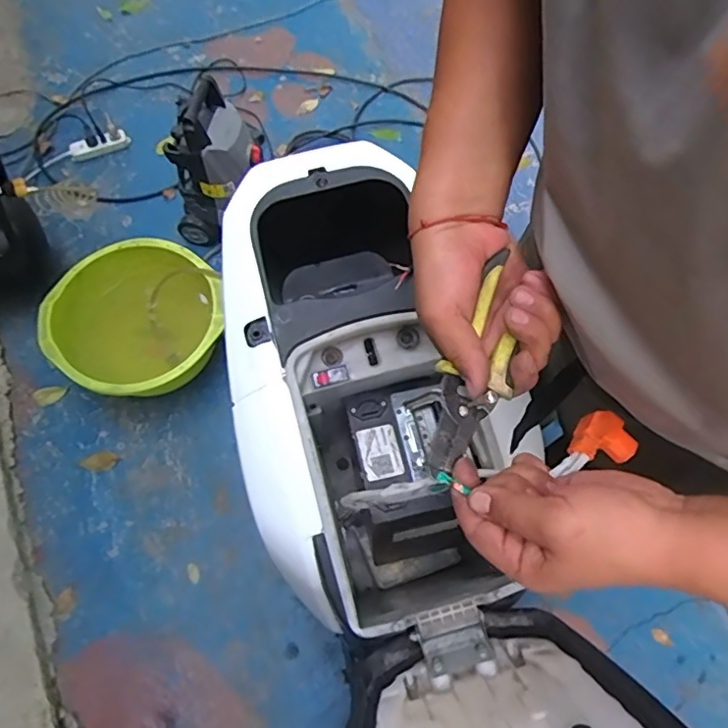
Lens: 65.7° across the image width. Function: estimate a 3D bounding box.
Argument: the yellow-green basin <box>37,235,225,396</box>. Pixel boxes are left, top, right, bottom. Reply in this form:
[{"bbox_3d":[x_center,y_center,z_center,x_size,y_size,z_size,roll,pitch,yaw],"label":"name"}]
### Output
[{"bbox_3d":[-0.529,-0.097,1.351,0.357,0.158,0.383,0,68,0],"label":"yellow-green basin"}]

